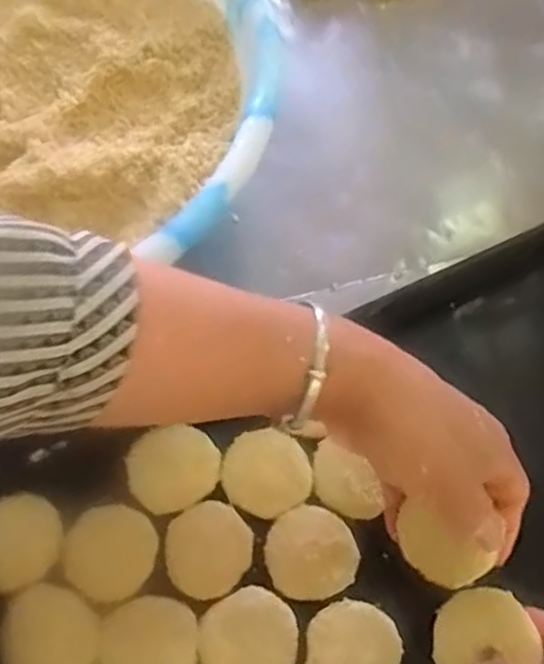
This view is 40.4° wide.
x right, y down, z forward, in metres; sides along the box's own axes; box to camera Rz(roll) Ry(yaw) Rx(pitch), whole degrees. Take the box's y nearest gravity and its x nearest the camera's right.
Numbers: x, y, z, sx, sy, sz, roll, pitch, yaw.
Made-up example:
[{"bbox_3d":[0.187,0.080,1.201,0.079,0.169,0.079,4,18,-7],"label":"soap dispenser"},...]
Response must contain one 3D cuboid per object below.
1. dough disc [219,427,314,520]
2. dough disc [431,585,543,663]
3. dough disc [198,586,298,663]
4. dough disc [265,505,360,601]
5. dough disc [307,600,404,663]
[{"bbox_3d":[-0.004,0.092,0.484,0.056,0.008,0.054,1,64,-2],"label":"dough disc"},{"bbox_3d":[0.114,0.168,0.407,0.056,0.005,0.052,-22,46,25],"label":"dough disc"},{"bbox_3d":[-0.013,0.182,0.437,0.055,0.008,0.057,1,64,-2],"label":"dough disc"},{"bbox_3d":[0.025,0.136,0.459,0.055,0.013,0.054,1,64,-2],"label":"dough disc"},{"bbox_3d":[0.049,0.189,0.437,0.054,0.008,0.054,1,64,-2],"label":"dough disc"}]

